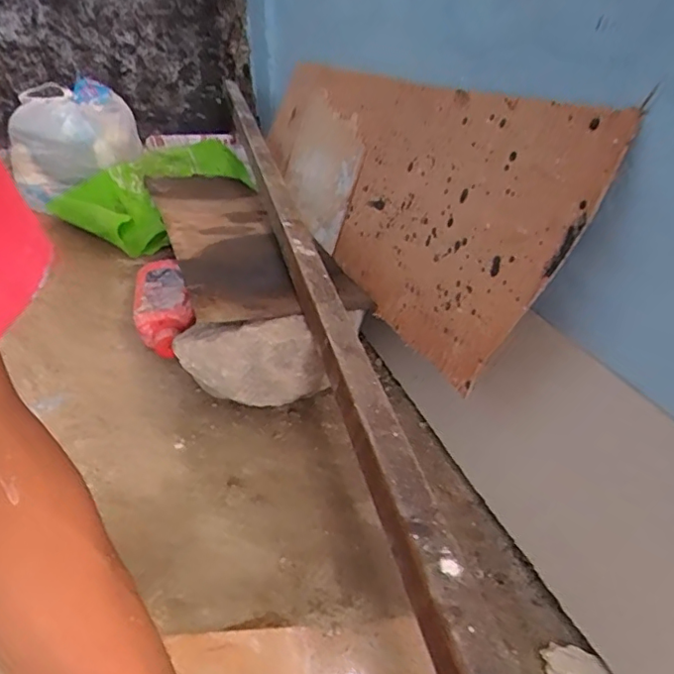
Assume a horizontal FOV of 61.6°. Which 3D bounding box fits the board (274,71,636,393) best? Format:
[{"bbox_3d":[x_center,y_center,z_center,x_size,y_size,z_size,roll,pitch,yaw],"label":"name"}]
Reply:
[{"bbox_3d":[0.027,-0.240,0.821,0.021,0.260,0.892,10,23,-26],"label":"board"}]

